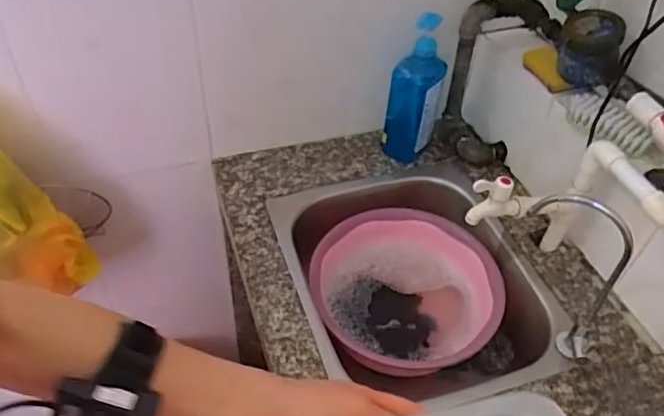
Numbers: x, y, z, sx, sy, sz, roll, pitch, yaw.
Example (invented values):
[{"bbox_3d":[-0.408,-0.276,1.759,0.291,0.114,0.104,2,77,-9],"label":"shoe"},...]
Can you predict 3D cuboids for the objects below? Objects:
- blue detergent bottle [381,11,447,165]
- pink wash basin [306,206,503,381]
[{"bbox_3d":[0.143,-0.198,0.988,0.085,0.276,0.047,5,45,1],"label":"blue detergent bottle"},{"bbox_3d":[0.117,0.142,0.938,0.295,0.094,0.297,2,45,-2],"label":"pink wash basin"}]

